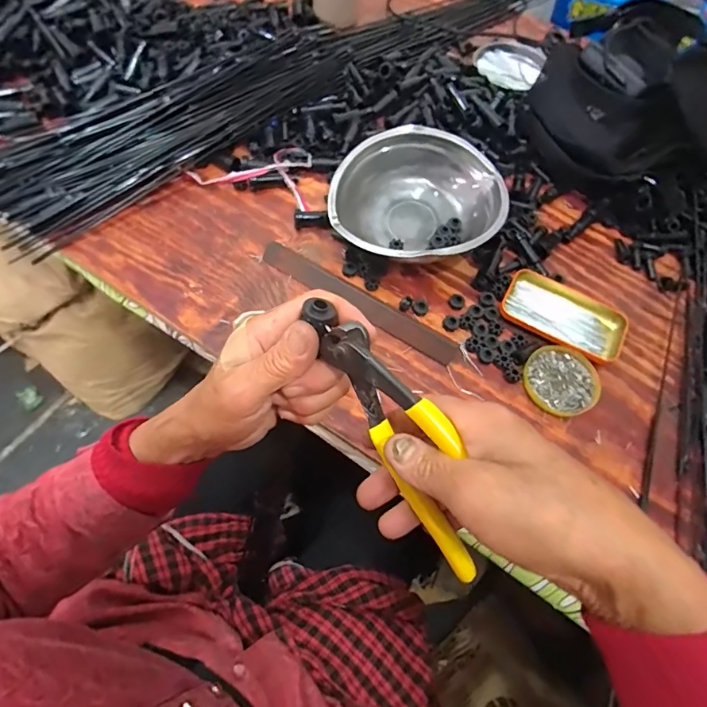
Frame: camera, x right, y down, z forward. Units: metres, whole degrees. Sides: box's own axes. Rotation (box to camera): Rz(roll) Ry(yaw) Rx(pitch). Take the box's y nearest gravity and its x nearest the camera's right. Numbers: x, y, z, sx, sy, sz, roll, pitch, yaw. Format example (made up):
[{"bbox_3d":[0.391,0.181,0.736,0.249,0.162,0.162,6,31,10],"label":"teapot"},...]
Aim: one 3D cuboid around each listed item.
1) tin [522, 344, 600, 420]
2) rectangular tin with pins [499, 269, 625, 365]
[{"bbox_3d":[0.237,0.031,0.516,0.085,0.010,0.080,2,63,-4],"label":"tin"},{"bbox_3d":[0.256,-0.047,0.554,0.145,0.018,0.081,24,64,7],"label":"rectangular tin with pins"}]

